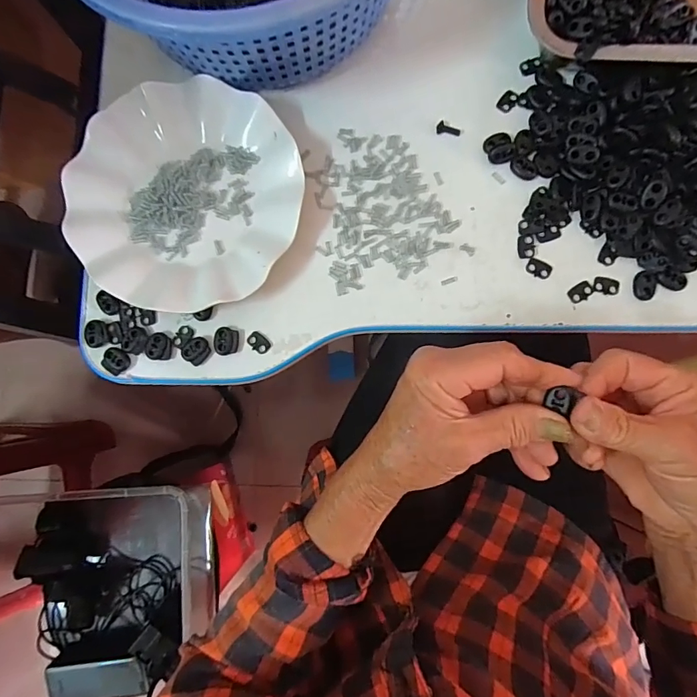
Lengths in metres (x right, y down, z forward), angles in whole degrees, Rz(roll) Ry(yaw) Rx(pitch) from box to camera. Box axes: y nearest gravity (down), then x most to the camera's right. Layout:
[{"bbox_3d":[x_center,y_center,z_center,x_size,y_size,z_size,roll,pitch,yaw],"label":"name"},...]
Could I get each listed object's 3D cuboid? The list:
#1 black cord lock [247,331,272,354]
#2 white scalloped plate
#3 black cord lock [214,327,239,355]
[{"bbox_3d":[-0.071,-0.004,0.346,0.019,0.004,0.014,37,87,7],"label":"black cord lock"},{"bbox_3d":[-0.131,-0.123,0.351,0.179,0.023,0.182,0,83,3],"label":"white scalloped plate"},{"bbox_3d":[-0.096,-0.006,0.346,0.019,0.004,0.022,0,83,3],"label":"black cord lock"}]

